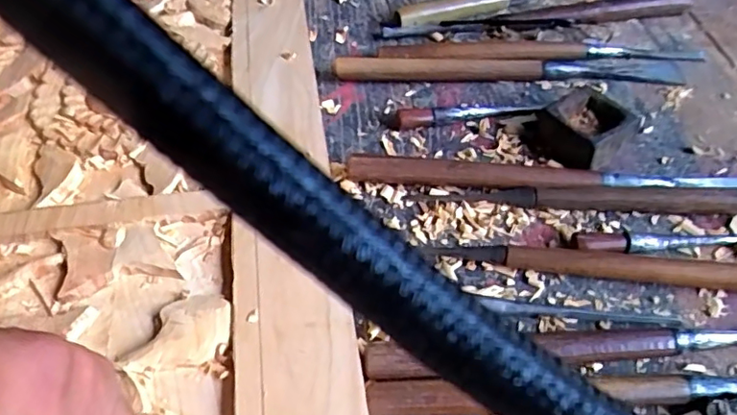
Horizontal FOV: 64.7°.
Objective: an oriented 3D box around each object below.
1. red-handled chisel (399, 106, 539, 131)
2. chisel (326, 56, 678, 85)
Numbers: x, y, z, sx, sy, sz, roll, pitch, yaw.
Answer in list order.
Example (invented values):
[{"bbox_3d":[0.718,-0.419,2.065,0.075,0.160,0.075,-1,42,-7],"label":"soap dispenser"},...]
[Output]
[{"bbox_3d":[0.070,-0.067,0.412,0.098,0.010,0.012,-5,50,-3],"label":"red-handled chisel"},{"bbox_3d":[0.106,-0.104,0.439,0.254,0.017,0.016,1,49,1],"label":"chisel"}]

